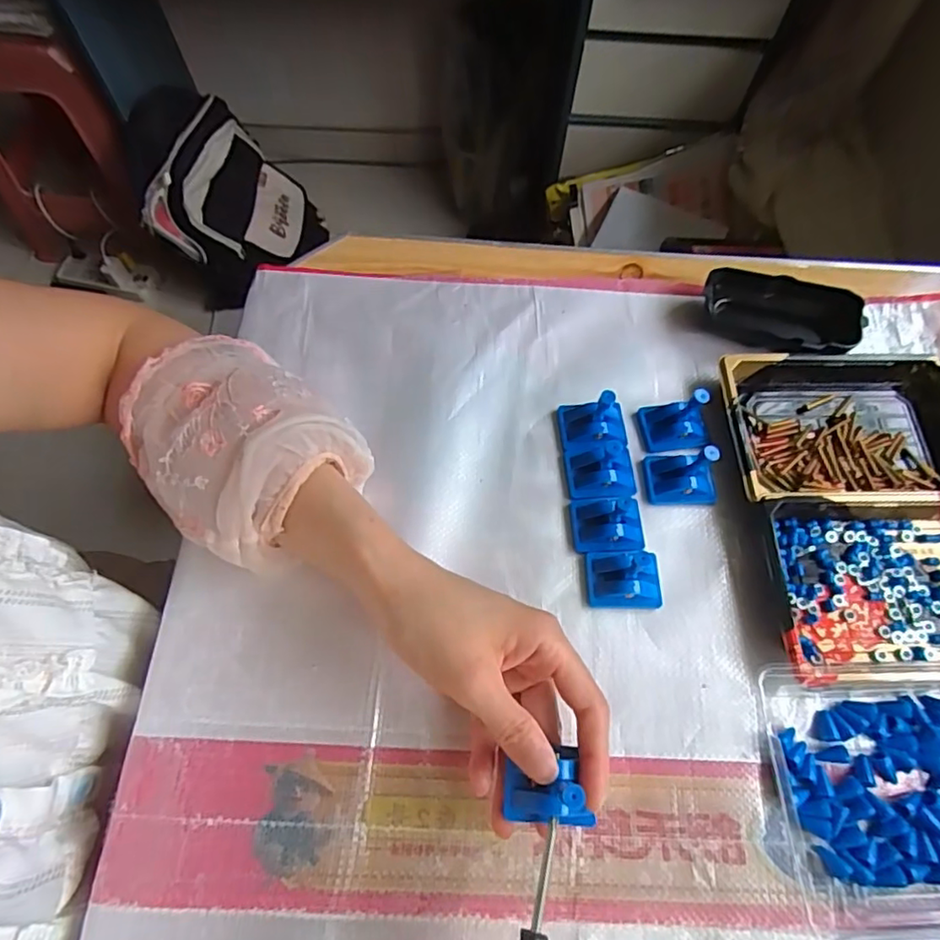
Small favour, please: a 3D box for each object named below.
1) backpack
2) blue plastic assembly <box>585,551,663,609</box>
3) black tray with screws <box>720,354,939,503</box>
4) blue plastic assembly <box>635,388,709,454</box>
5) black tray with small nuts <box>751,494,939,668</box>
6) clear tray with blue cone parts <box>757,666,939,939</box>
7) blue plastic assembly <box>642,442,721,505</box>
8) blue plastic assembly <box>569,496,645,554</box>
[{"bbox_3d":[-0.511,-0.580,1.234,0.204,0.328,0.357,39,69,14],"label":"backpack"},{"bbox_3d":[0.095,0.065,0.356,0.045,0.019,0.033,-1,66,-3],"label":"blue plastic assembly"},{"bbox_3d":[0.254,-0.028,0.398,0.161,0.023,0.106,-1,66,-3],"label":"black tray with screws"},{"bbox_3d":[0.137,-0.035,0.386,0.038,0.041,0.033,-3,66,-4],"label":"blue plastic assembly"},{"bbox_3d":[0.261,0.065,0.354,0.162,0.027,0.099,1,65,-2],"label":"black tray with small nuts"},{"bbox_3d":[0.251,0.166,0.306,0.166,0.031,0.117,-2,66,-4],"label":"clear tray with blue cone parts"},{"bbox_3d":[0.139,0.001,0.375,0.046,0.040,0.032,4,65,-1],"label":"blue plastic assembly"},{"bbox_3d":[0.088,0.034,0.370,0.045,0.019,0.036,-3,66,-4],"label":"blue plastic assembly"}]

